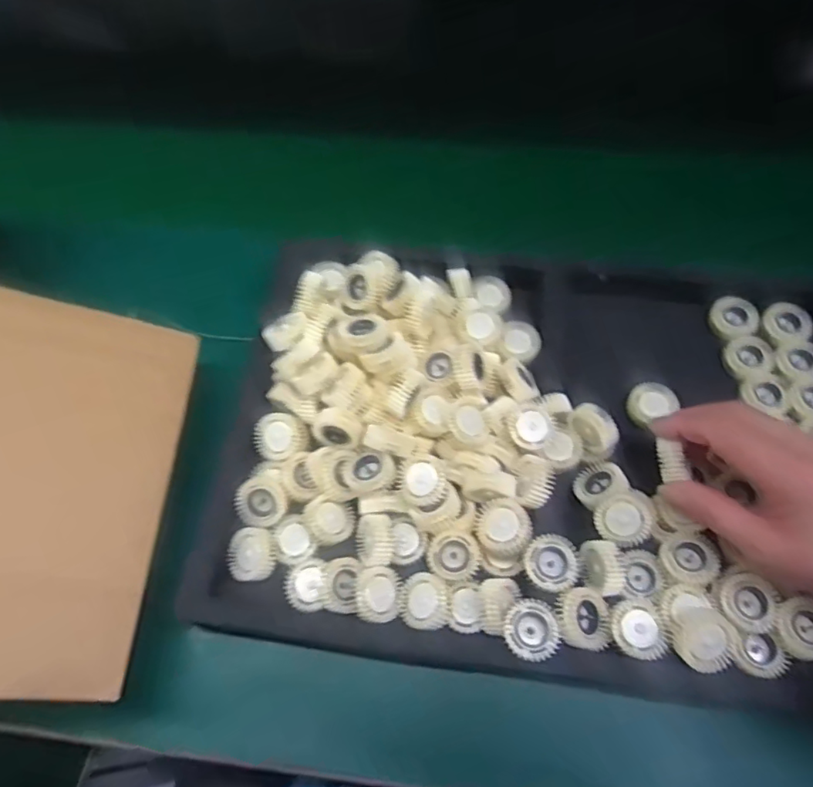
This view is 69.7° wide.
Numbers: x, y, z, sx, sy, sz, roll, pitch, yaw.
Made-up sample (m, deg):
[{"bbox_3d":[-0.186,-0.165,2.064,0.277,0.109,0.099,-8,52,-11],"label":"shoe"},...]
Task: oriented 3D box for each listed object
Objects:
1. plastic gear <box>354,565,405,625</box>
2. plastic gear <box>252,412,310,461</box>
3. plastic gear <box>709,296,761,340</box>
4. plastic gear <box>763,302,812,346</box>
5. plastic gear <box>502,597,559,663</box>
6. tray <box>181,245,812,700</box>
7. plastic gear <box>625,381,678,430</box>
[{"bbox_3d":[-0.015,0.117,0.342,0.028,0.012,0.031,-8,63,-3],"label":"plastic gear"},{"bbox_3d":[-0.083,0.028,0.383,0.034,0.010,0.030,11,63,7],"label":"plastic gear"},{"bbox_3d":[0.230,-0.053,0.409,0.031,0.009,0.029,-1,62,1],"label":"plastic gear"},{"bbox_3d":[0.261,-0.048,0.399,0.024,0.014,0.031,-35,67,-15],"label":"plastic gear"},{"bbox_3d":[0.068,0.131,0.323,0.029,0.017,0.031,-4,62,0],"label":"plastic gear"},{"bbox_3d":[0.080,0.024,0.371,0.369,0.054,0.270,4,69,8],"label":"tray"},{"bbox_3d":[0.164,0.006,0.394,0.028,0.013,0.025,-28,65,-13],"label":"plastic gear"}]

